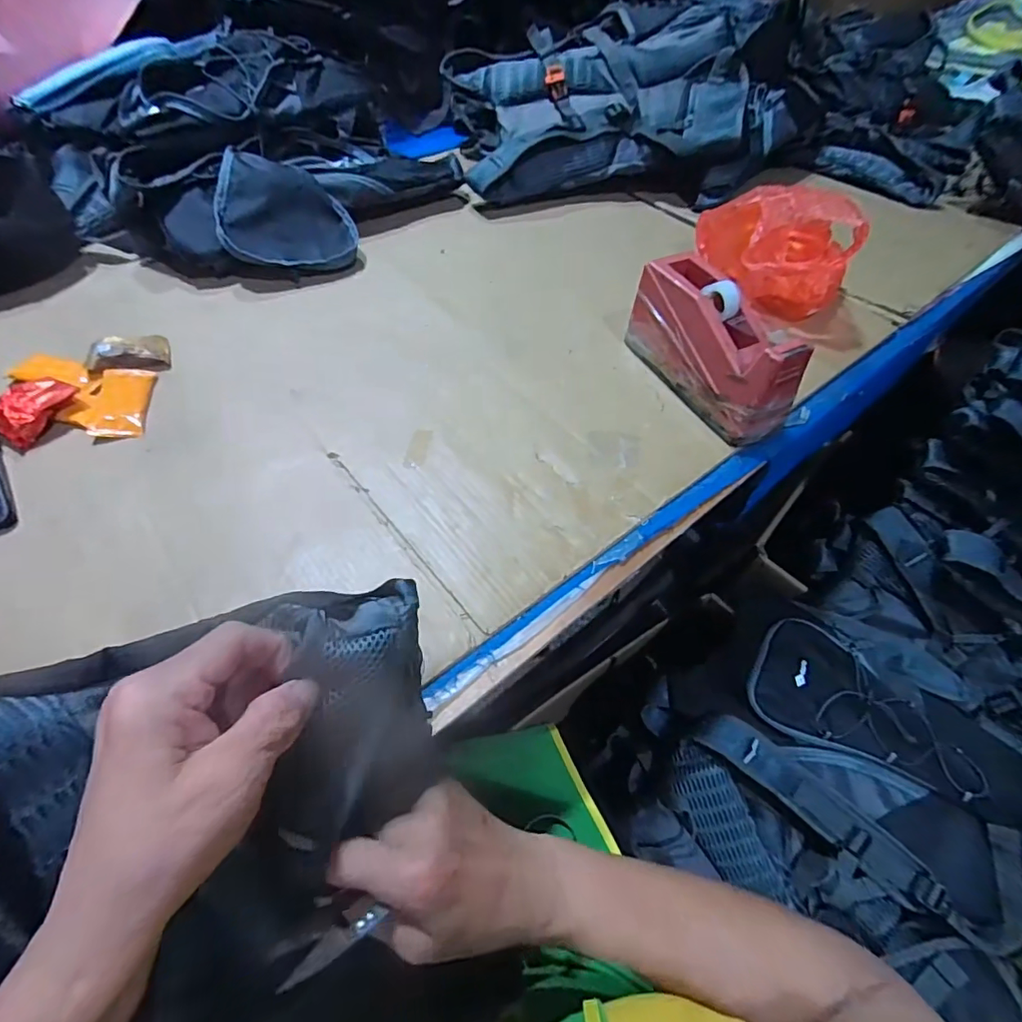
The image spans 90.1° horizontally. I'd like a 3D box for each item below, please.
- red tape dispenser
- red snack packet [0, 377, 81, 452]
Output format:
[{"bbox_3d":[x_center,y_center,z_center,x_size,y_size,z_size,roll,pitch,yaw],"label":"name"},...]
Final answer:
[{"bbox_3d":[0.216,-0.180,0.548,0.064,0.102,0.200,-20,58,-17],"label":"red tape dispenser"},{"bbox_3d":[-0.468,-0.100,0.499,0.041,0.030,0.074,21,55,12],"label":"red snack packet"}]

